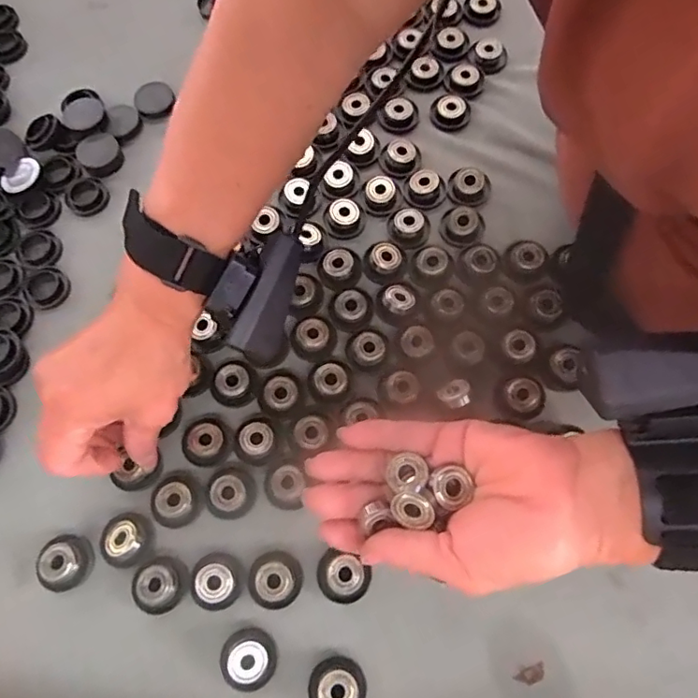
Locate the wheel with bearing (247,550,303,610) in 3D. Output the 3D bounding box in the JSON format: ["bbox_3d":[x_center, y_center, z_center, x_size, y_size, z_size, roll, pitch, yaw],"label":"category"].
[{"bbox_3d":[-0.045,0.138,0.325,0.032,0.014,0.031,0,70,1],"label":"wheel with bearing"}]

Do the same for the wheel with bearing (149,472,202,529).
[{"bbox_3d":[-0.111,0.094,0.342,0.031,0.012,0.033,0,70,1],"label":"wheel with bearing"}]

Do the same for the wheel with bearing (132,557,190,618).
[{"bbox_3d":[-0.114,0.140,0.325,0.031,0.010,0.031,0,70,1],"label":"wheel with bearing"}]

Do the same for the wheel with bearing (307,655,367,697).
[{"bbox_3d":[-0.007,0.191,0.306,0.031,0.014,0.029,0,70,1],"label":"wheel with bearing"}]

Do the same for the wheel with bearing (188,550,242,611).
[{"bbox_3d":[-0.080,0.139,0.326,0.032,0.013,0.031,0,70,1],"label":"wheel with bearing"}]

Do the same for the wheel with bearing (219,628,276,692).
[{"bbox_3d":[-0.058,0.178,0.312,0.030,0.011,0.031,0,70,1],"label":"wheel with bearing"}]

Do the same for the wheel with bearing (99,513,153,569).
[{"bbox_3d":[-0.140,0.117,0.335,0.032,0.013,0.031,0,70,1],"label":"wheel with bearing"}]

